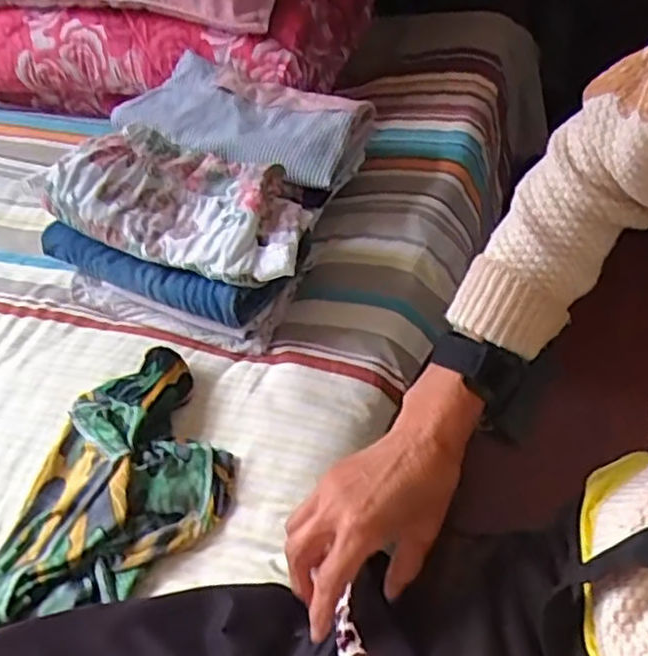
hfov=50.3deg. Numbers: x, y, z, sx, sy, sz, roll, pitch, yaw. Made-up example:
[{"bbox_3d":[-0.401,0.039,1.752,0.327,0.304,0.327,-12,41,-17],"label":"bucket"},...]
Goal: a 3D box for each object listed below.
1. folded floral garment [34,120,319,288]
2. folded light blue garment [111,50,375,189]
[{"bbox_3d":[-0.148,-0.143,0.724,0.284,0.071,0.144,14,54,21],"label":"folded floral garment"},{"bbox_3d":[-0.103,-0.243,0.846,0.283,0.069,0.179,14,53,20],"label":"folded light blue garment"}]

